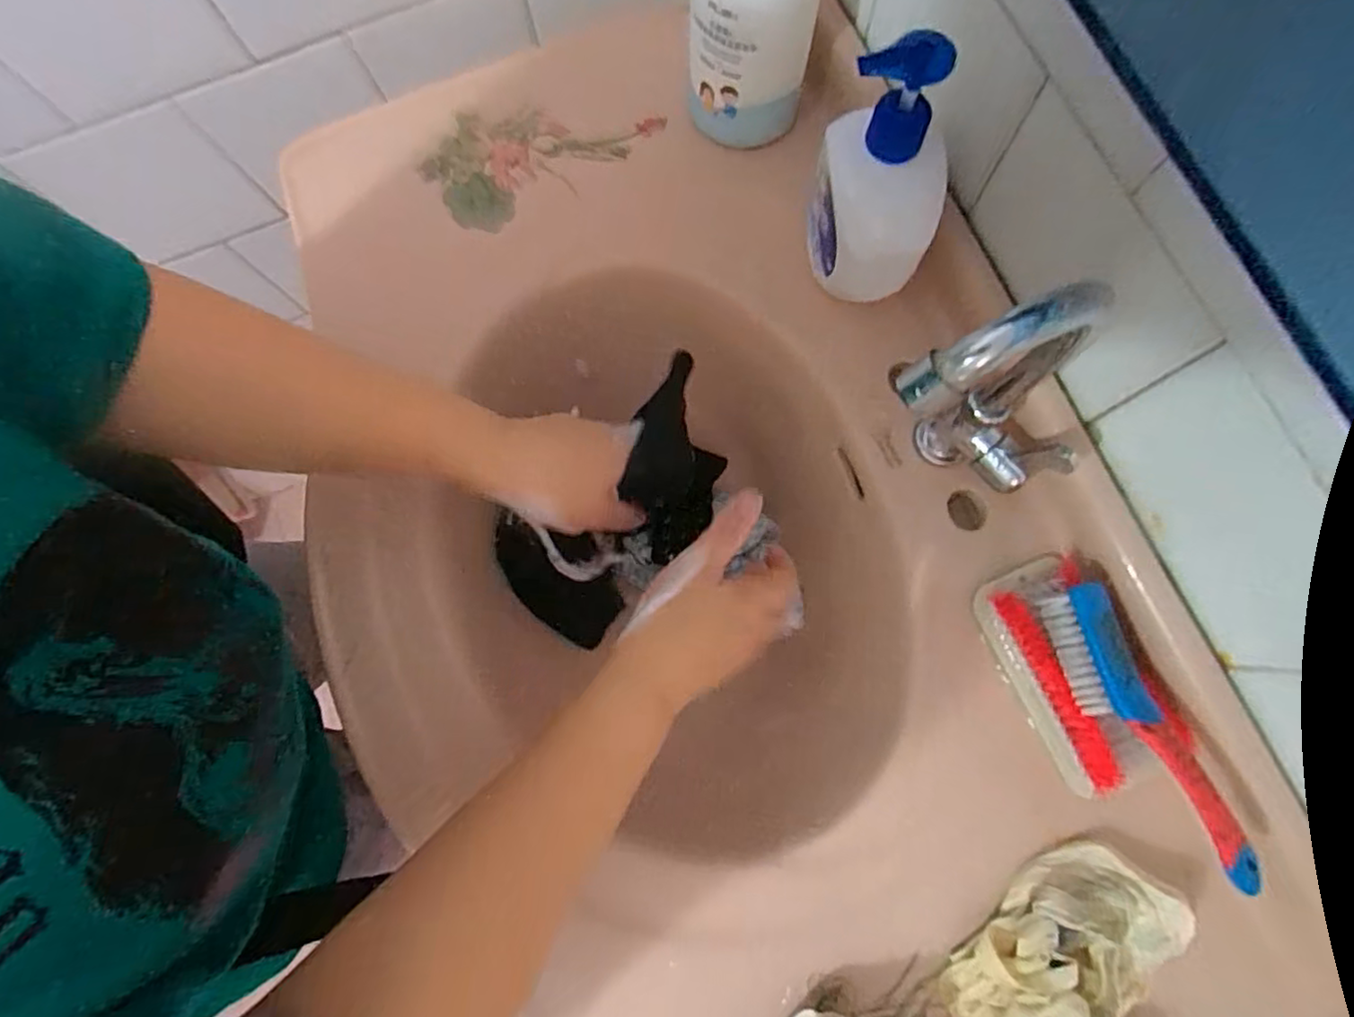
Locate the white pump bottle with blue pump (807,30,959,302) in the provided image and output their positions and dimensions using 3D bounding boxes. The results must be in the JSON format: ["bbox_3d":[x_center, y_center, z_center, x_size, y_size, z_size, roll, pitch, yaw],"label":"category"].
[{"bbox_3d":[0.119,-0.194,0.383,0.080,0.164,0.084,17,80,6],"label":"white pump bottle with blue pump"}]

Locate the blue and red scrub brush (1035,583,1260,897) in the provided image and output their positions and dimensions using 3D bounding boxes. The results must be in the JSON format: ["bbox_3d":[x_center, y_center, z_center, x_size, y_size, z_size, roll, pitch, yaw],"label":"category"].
[{"bbox_3d":[0.249,0.113,0.336,0.036,0.030,0.151,-21,61,-4],"label":"blue and red scrub brush"}]

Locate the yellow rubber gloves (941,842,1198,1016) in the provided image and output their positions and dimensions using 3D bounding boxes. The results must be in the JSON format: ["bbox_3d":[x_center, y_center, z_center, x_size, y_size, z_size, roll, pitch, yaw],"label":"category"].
[{"bbox_3d":[0.211,0.253,0.341,0.117,0.037,0.134,11,79,5],"label":"yellow rubber gloves"}]

